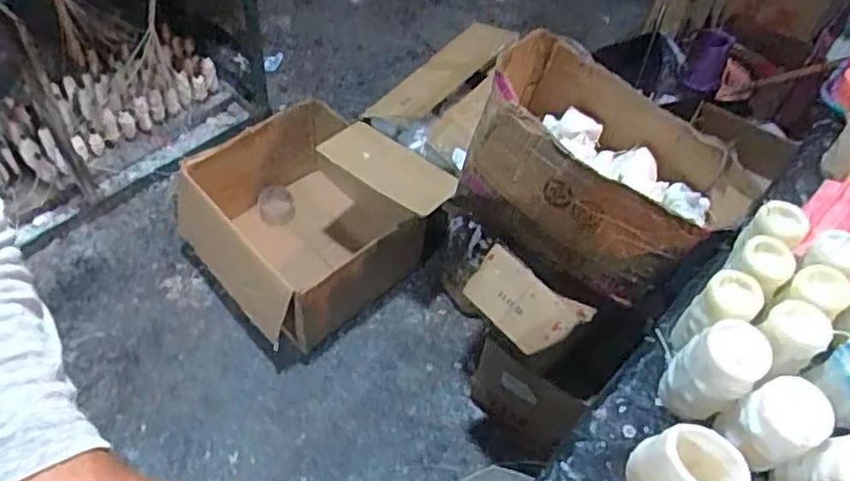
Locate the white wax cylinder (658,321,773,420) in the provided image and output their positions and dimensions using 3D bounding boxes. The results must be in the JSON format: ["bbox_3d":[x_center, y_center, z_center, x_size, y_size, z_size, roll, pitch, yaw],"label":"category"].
[{"bbox_3d":[0.275,0.122,0.646,0.064,0.114,0.064,3,53,-4],"label":"white wax cylinder"}]

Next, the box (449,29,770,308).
[{"bbox_3d":[0.251,-0.115,1.026,0.403,0.188,0.255,32,56,18],"label":"box"}]

